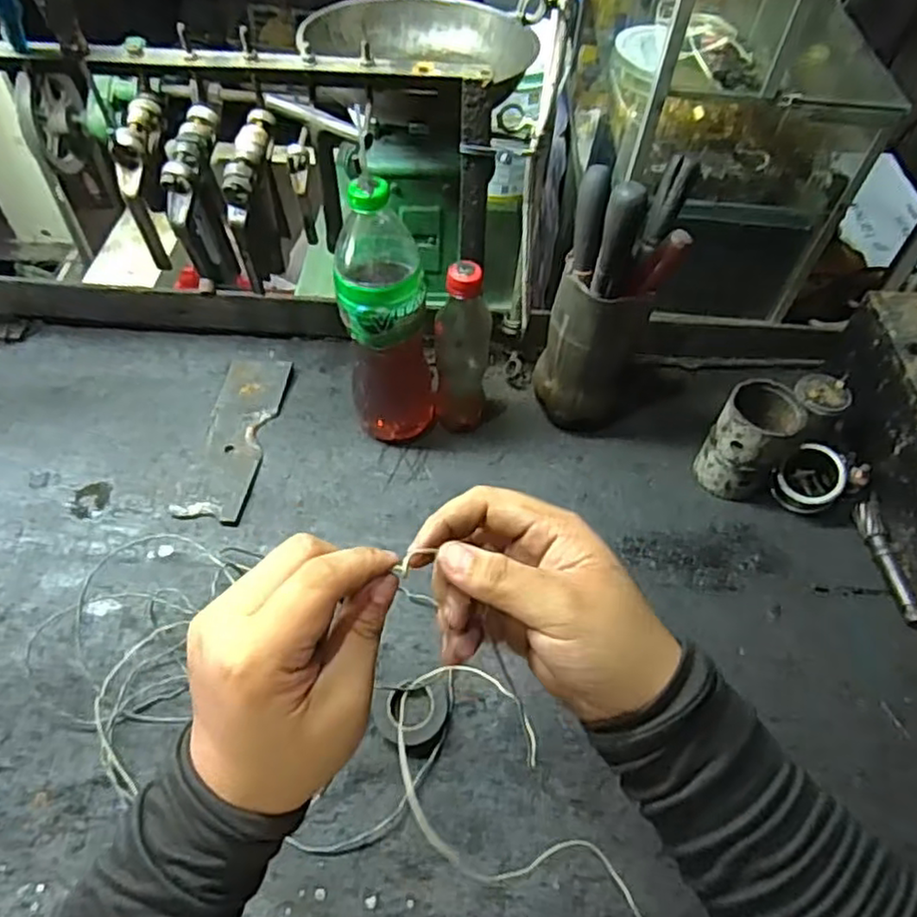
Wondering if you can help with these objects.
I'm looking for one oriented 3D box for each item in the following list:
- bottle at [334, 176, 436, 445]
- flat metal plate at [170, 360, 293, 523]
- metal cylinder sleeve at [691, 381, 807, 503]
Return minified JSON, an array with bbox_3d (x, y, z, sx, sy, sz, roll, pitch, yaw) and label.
[{"bbox_3d":[-0.065,-0.115,0.617,0.084,0.272,0.062,-2,53,-3],"label":"bottle"},{"bbox_3d":[-0.234,-0.025,0.707,0.066,0.008,0.199,7,57,3],"label":"flat metal plate"},{"bbox_3d":[0.279,-0.014,0.657,0.063,0.108,0.069,1,53,-1],"label":"metal cylinder sleeve"}]

